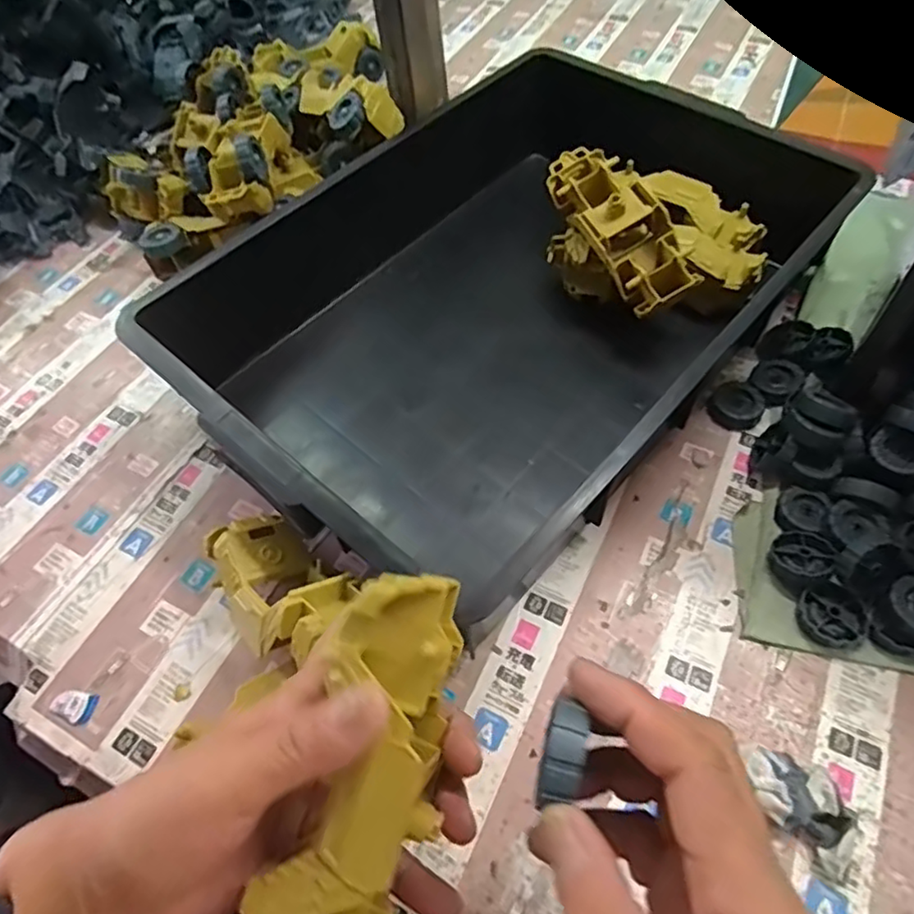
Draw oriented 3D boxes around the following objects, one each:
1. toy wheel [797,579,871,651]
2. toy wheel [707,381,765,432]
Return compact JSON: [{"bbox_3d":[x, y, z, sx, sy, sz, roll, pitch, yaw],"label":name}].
[{"bbox_3d":[0.237,0.100,0.394,0.041,0.017,0.040,-2,58,3],"label":"toy wheel"},{"bbox_3d":[0.220,-0.042,0.493,0.038,0.009,0.042,12,60,12],"label":"toy wheel"}]

